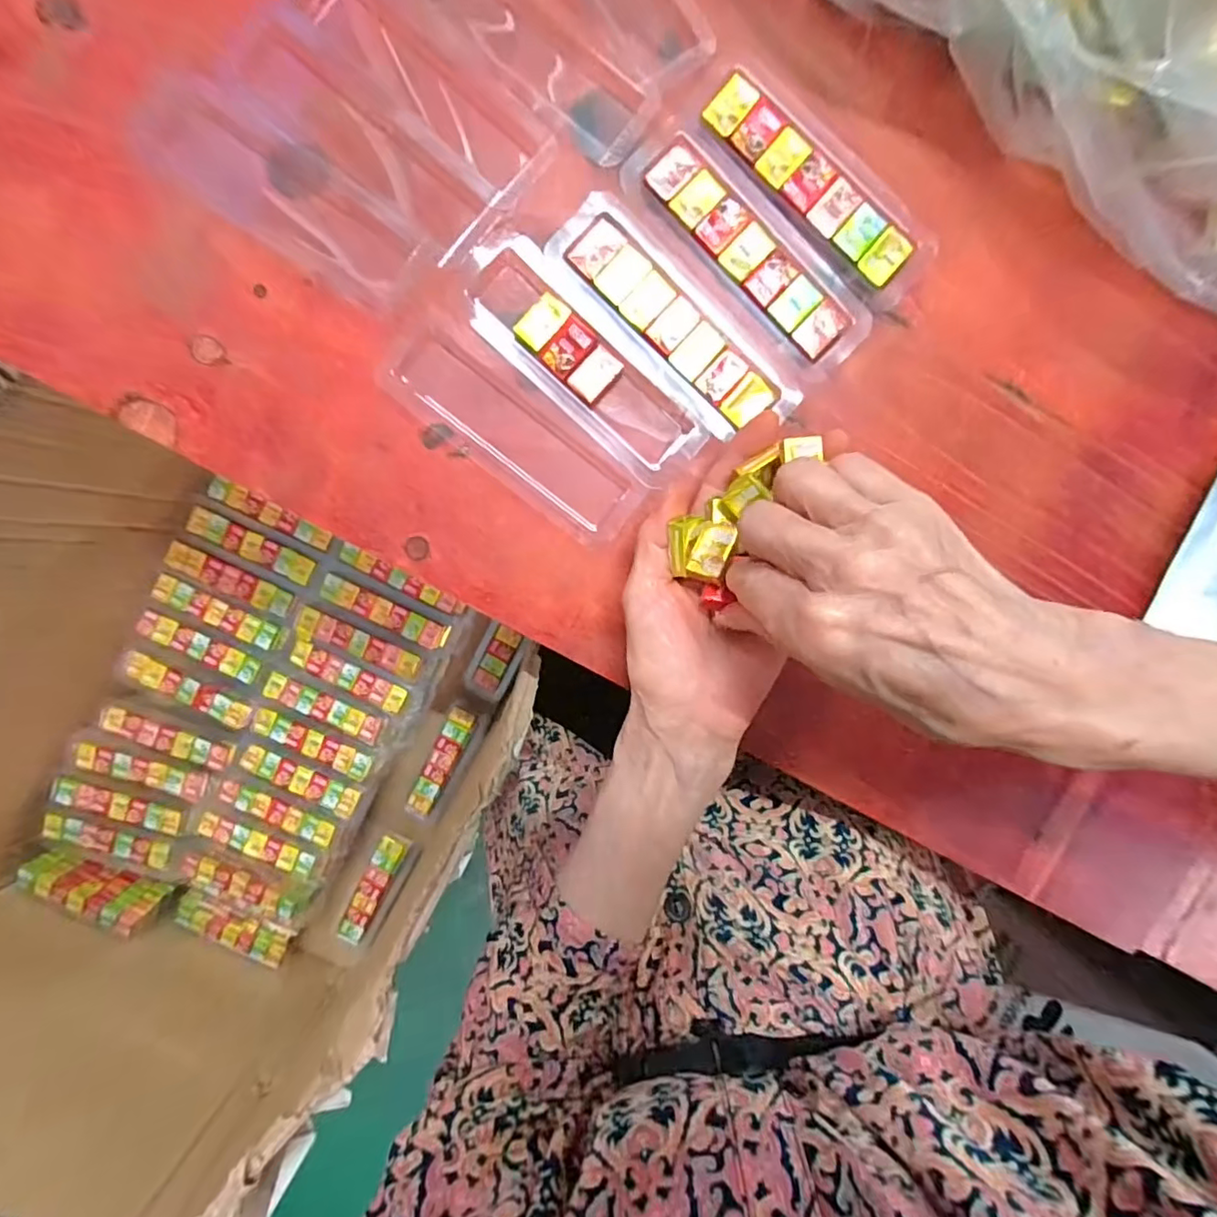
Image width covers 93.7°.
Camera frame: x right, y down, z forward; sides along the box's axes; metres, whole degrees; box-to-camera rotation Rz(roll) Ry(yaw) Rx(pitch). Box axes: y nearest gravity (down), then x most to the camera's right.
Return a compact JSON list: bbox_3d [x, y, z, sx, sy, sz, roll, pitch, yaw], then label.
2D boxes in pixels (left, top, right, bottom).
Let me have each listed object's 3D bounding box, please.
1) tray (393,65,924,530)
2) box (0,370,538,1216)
[{"bbox_3d":[0.027,-0.143,0.277,0.228,0.009,0.141,-42,96,1],"label":"tray"},{"bbox_3d":[-0.348,0.171,0.484,0.417,0.292,0.498,33,90,-7],"label":"box"}]

